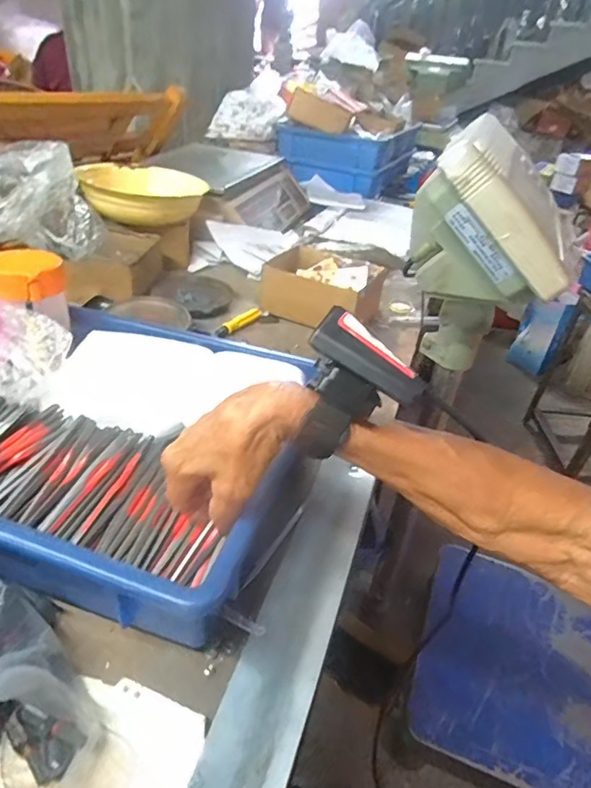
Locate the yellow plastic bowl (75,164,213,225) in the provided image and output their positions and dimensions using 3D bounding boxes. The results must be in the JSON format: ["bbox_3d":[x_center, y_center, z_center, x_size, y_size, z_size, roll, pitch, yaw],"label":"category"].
[{"bbox_3d":[-0.237,-0.314,0.818,0.189,0.071,0.147,-10,39,-20],"label":"yellow plastic bowl"}]

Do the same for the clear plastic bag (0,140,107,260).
[{"bbox_3d":[-0.345,-0.248,0.660,0.169,0.101,0.138,-18,42,-29],"label":"clear plastic bag"}]

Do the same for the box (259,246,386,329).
[{"bbox_3d":[0.036,-0.150,0.731,0.154,0.066,0.118,17,37,16],"label":"box"}]

